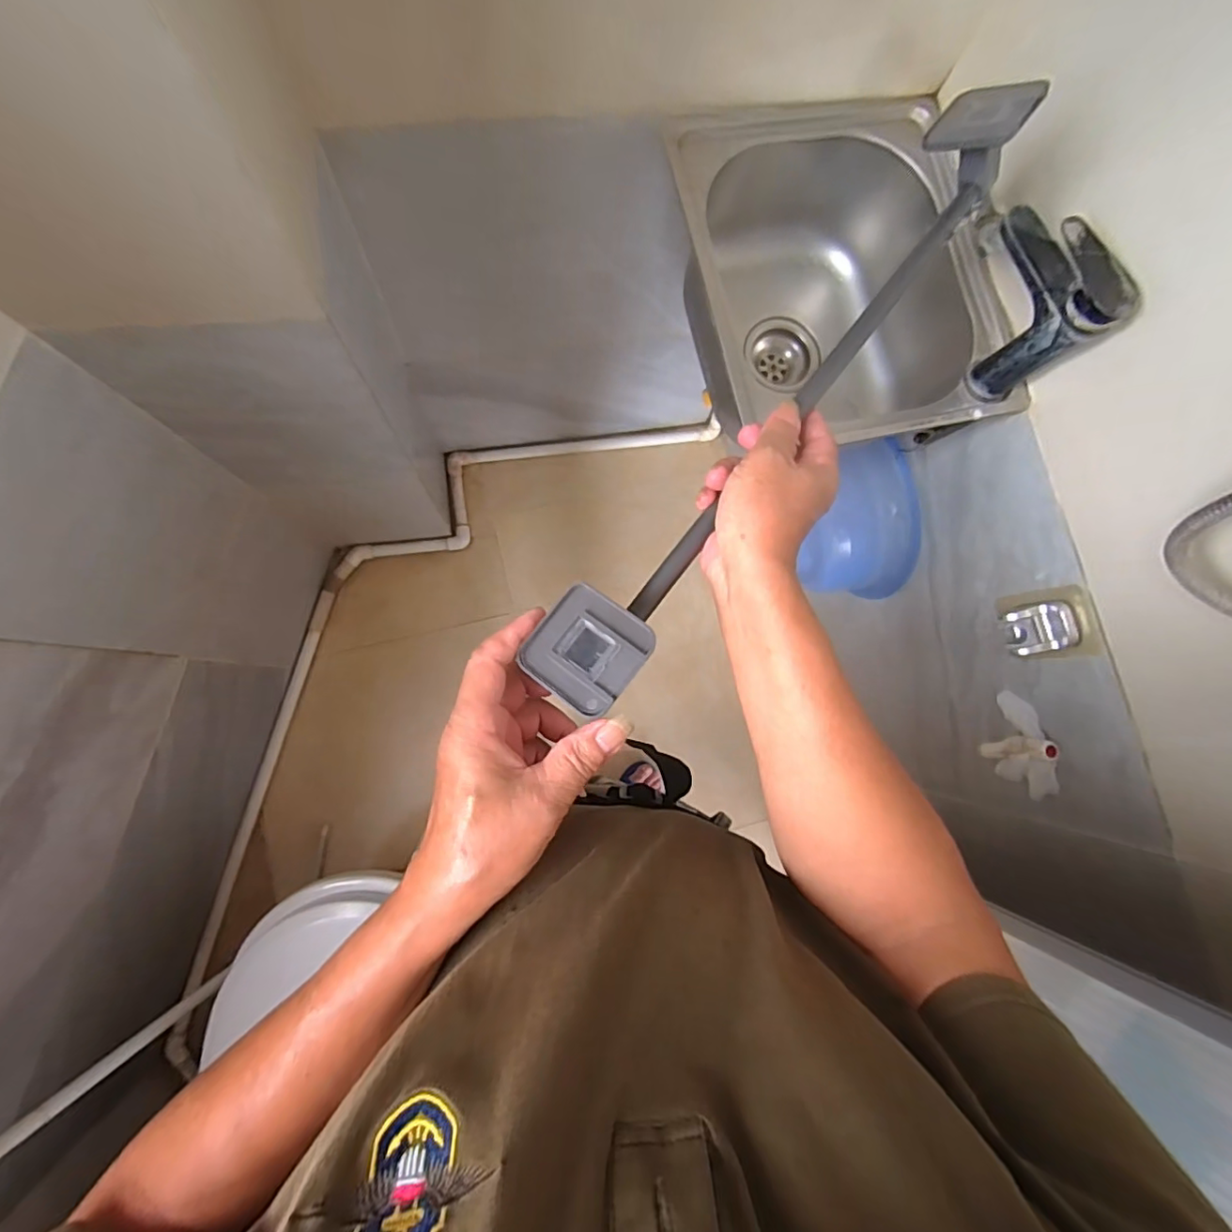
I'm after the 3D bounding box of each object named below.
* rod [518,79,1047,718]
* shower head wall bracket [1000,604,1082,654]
[{"bbox_3d":[0.120,-0.157,0.368,0.059,0.076,0.514,38,77,-1],"label":"rod"},{"bbox_3d":[0.482,0.017,0.666,0.053,0.063,0.057,-13,85,-8],"label":"shower head wall bracket"}]

